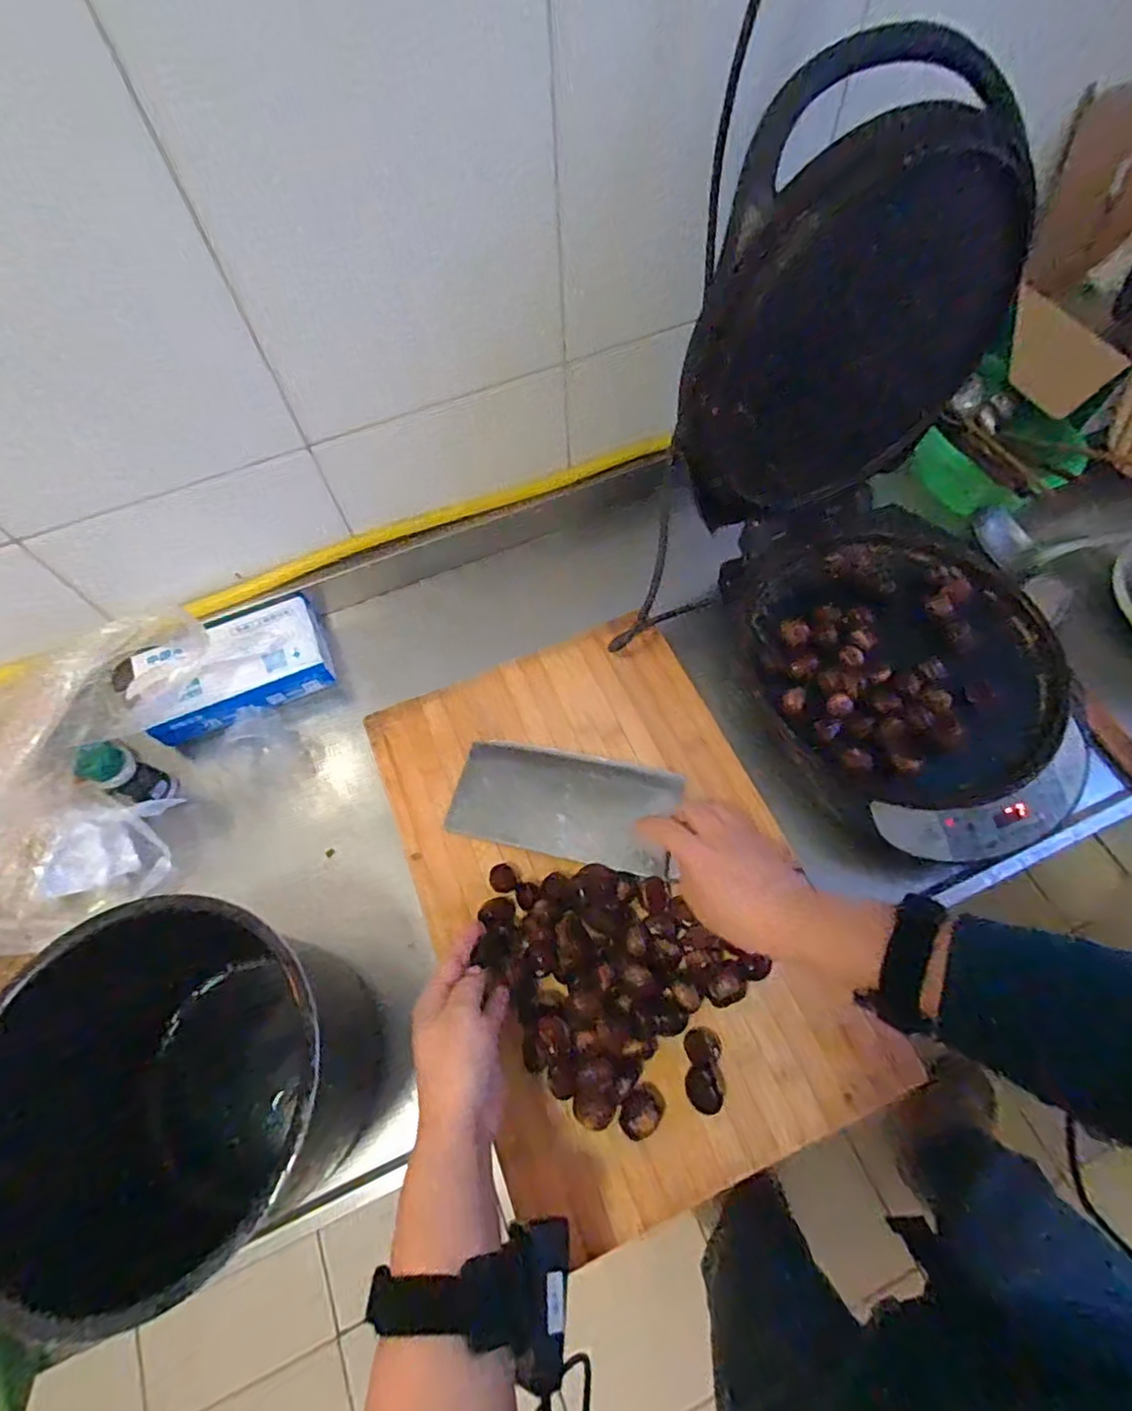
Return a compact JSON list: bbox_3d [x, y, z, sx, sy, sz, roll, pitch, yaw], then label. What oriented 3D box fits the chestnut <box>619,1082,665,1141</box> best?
[{"bbox_3d":[0.055,0.296,0.460,0.027,0.020,0.036,40,71,20],"label":"chestnut"}]

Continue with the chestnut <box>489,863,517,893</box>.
[{"bbox_3d":[-0.054,0.149,0.542,0.022,0.010,0.024,-1,63,2],"label":"chestnut"}]

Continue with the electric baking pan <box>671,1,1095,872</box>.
[{"bbox_3d":[0.302,-0.142,0.486,0.292,0.329,0.441,-22,64,-8],"label":"electric baking pan"}]

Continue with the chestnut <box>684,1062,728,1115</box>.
[{"bbox_3d":[0.105,0.283,0.465,0.031,0.019,0.031,-1,63,2],"label":"chestnut"}]

